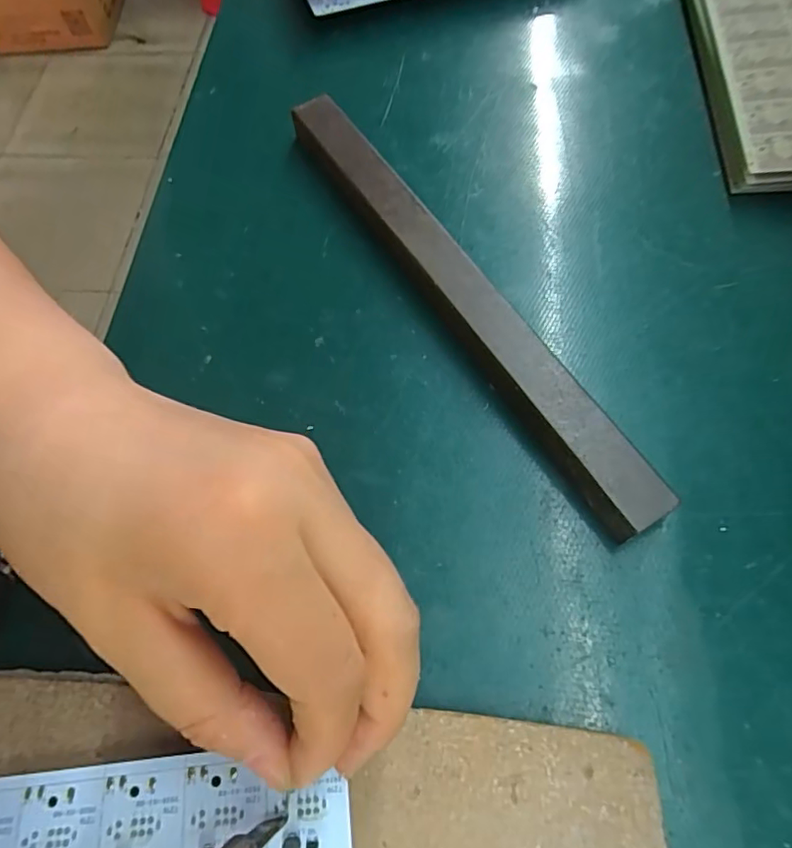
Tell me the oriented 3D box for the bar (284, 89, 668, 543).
[{"bbox_3d":[0.020,-0.056,0.224,0.021,0.019,0.229,-30,66,-11],"label":"bar"}]

